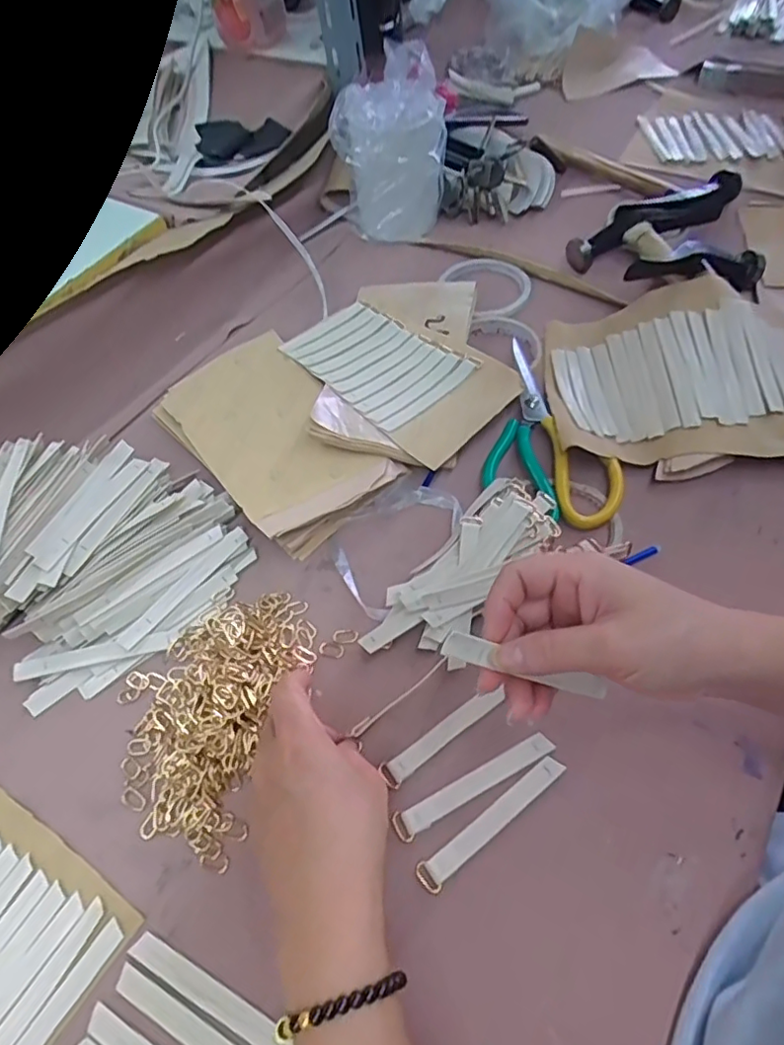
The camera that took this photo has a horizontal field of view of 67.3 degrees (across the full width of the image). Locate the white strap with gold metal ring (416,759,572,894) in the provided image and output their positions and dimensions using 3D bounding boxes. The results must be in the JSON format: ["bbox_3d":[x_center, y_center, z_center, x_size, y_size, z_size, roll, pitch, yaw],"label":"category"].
[{"bbox_3d":[0.059,0.177,0.348,0.104,0.012,0.015,-32,62,-17],"label":"white strap with gold metal ring"}]

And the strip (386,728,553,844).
[{"bbox_3d":[0.050,0.159,0.359,0.106,0.008,0.016,-25,59,-10],"label":"strip"}]

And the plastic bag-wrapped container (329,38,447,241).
[{"bbox_3d":[0.002,-0.386,0.606,0.108,0.147,0.087,-28,59,-12],"label":"plastic bag-wrapped container"}]

